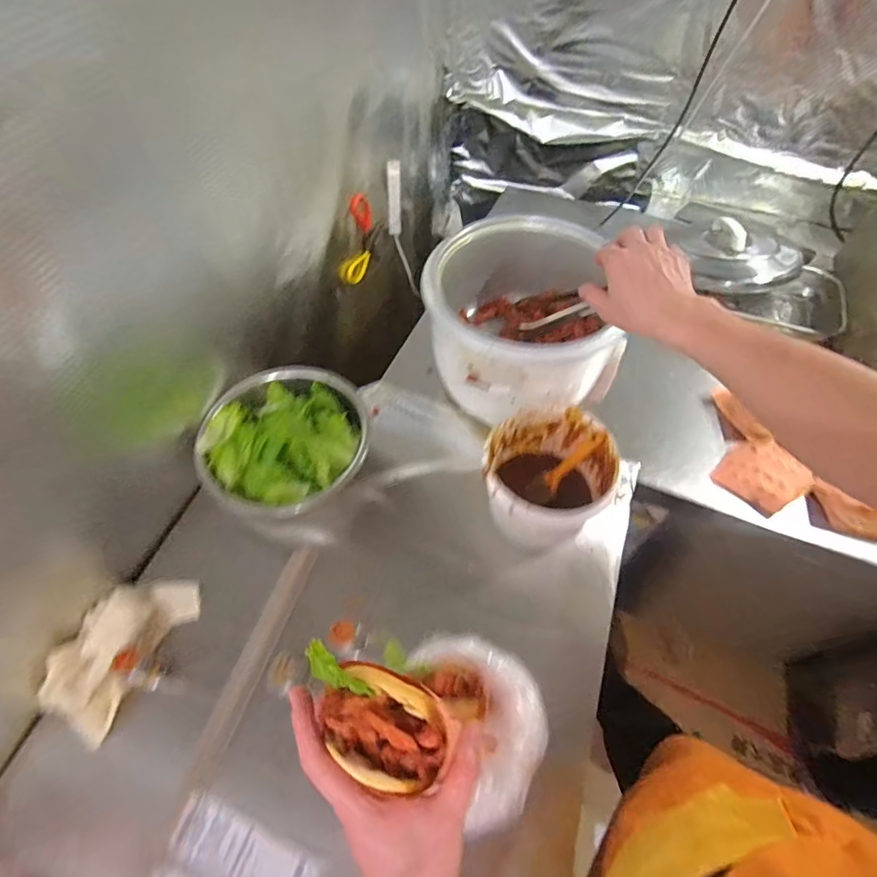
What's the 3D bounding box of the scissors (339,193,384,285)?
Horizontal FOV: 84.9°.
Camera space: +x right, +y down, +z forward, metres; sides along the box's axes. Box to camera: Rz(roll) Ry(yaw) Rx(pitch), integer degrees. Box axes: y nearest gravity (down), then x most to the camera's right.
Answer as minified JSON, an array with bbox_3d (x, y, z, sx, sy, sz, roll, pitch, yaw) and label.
[{"bbox_3d":[-0.181,-0.460,1.101,0.027,0.162,0.193,15,58,10],"label":"scissors"}]

